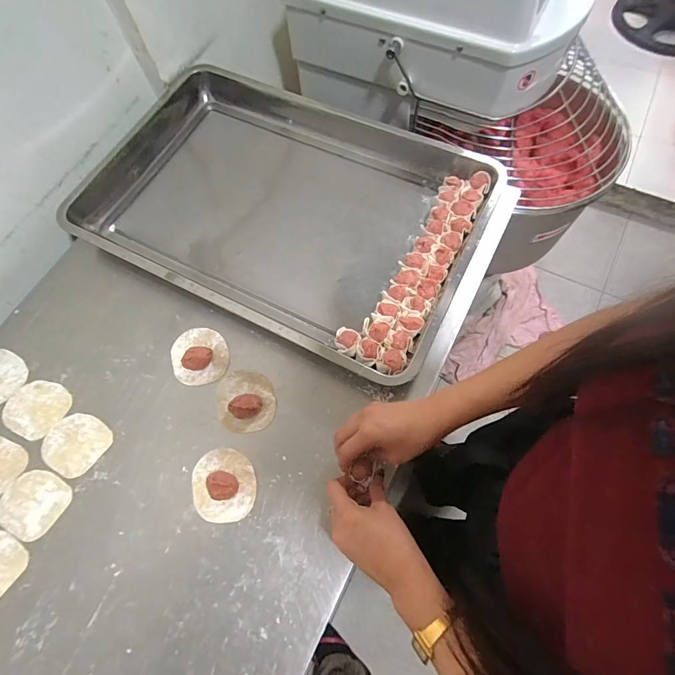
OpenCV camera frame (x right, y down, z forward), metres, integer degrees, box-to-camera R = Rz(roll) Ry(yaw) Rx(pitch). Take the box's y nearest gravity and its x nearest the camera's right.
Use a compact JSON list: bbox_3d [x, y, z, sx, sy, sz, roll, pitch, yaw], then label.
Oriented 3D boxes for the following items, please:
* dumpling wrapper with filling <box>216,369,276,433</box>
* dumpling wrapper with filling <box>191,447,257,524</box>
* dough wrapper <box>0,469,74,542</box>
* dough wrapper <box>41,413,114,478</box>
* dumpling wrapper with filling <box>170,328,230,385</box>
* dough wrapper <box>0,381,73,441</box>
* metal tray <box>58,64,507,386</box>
[{"bbox_3d":[-0.123,0.080,0.504,0.075,0.021,0.084,-14,68,-4],"label":"dumpling wrapper with filling"},{"bbox_3d":[-0.141,0.178,0.466,0.078,0.023,0.082,-1,68,2],"label":"dumpling wrapper with filling"},{"bbox_3d":[-0.378,0.204,0.476,0.080,0.004,0.075,-1,68,2],"label":"dough wrapper"},{"bbox_3d":[-0.342,0.138,0.501,0.079,0.004,0.077,-1,68,2],"label":"dough wrapper"},{"bbox_3d":[-0.193,0.021,0.532,0.076,0.022,0.082,-1,68,2],"label":"dumpling wrapper with filling"},{"bbox_3d":[-0.409,0.095,0.522,0.085,0.004,0.074,21,70,10],"label":"dough wrapper"},{"bbox_3d":[-0.088,-0.204,0.601,0.609,0.057,0.383,25,71,12],"label":"metal tray"}]

